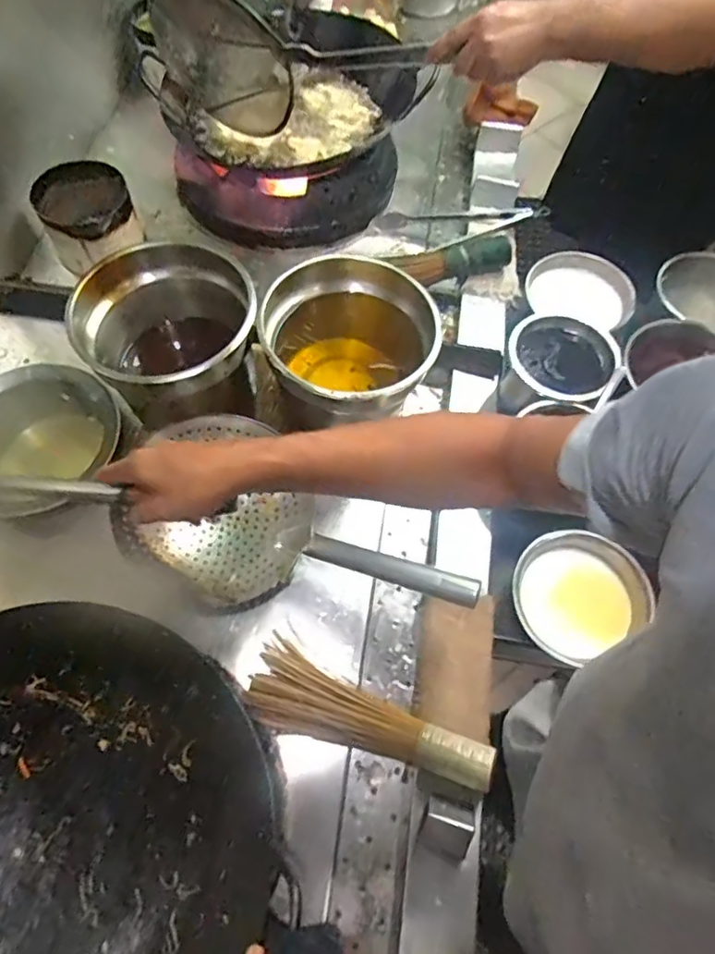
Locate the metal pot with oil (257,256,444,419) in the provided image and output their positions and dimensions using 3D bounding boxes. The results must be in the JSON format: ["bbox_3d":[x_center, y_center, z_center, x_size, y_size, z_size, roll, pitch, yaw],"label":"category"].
[{"bbox_3d":[-0.011,-0.168,0.783,0.221,0.143,0.221,1,64,-2],"label":"metal pot with oil"}]

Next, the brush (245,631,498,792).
[{"bbox_3d":[0.011,0.284,0.660,0.291,0.045,0.097,22,65,7],"label":"brush"}]

